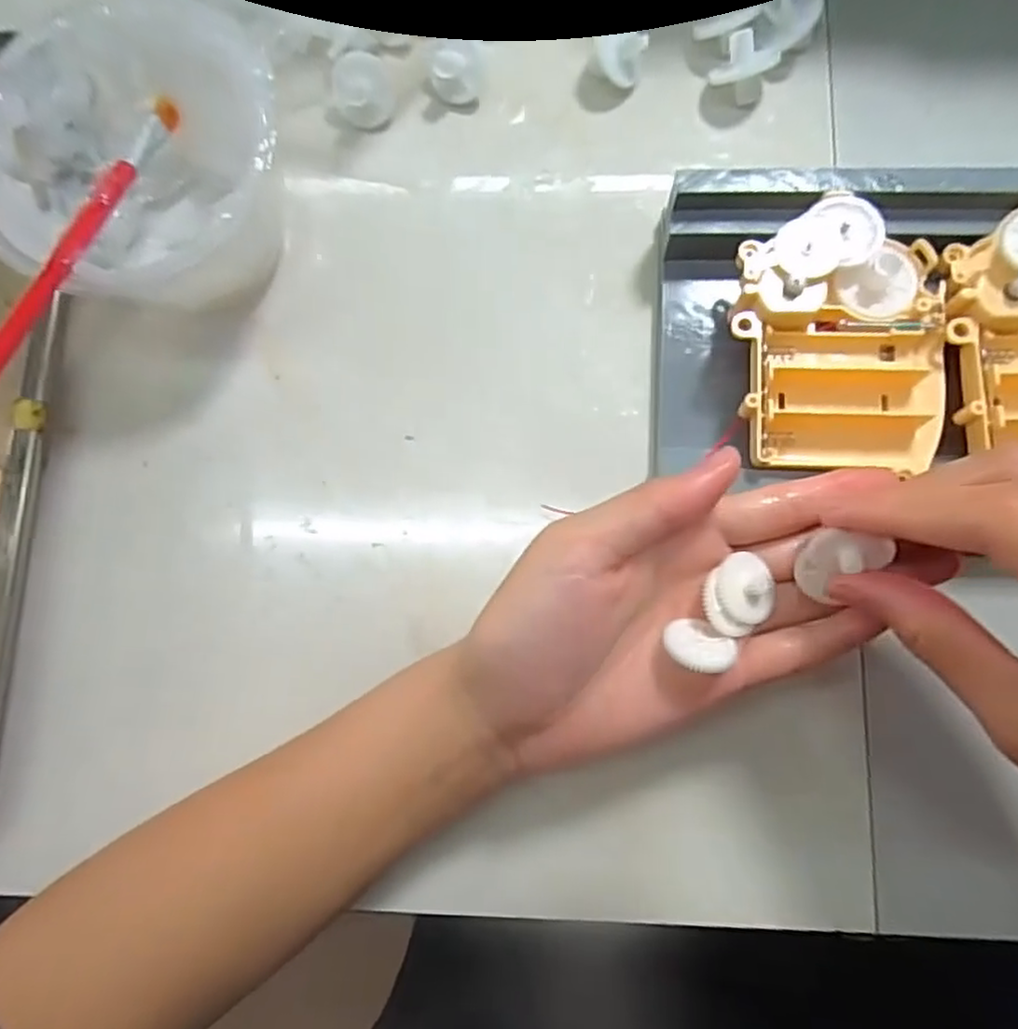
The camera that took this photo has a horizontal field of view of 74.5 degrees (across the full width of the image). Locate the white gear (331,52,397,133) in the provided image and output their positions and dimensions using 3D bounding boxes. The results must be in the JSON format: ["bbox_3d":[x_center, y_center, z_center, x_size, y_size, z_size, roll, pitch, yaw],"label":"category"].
[{"bbox_3d":[-0.063,-0.186,0.293,0.026,0.020,0.026,-20,83,0],"label":"white gear"}]

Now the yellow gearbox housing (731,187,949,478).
[{"bbox_3d":[0.119,-0.064,0.237,0.071,0.021,0.095,-3,83,2],"label":"yellow gearbox housing"}]

